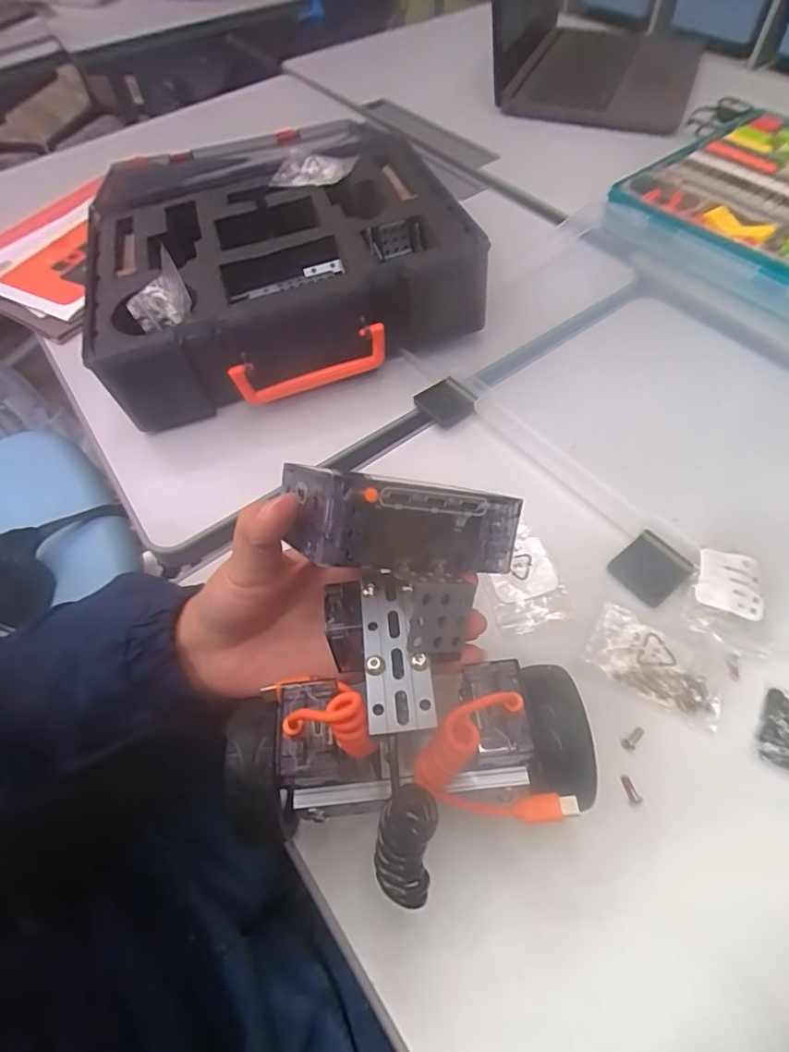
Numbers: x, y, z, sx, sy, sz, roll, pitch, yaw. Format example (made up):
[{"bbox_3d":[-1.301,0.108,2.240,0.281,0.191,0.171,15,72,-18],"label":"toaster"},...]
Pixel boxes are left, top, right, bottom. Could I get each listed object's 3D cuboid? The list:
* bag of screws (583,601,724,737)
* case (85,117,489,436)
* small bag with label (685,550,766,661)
[{"bbox_3d":[0.148,0.077,0.294,0.074,0.015,0.037,27,63,19],"label":"bag of screws"},{"bbox_3d":[-0.101,-0.228,0.461,0.296,0.077,0.251,-16,58,-7],"label":"case"},{"bbox_3d":[0.194,0.044,0.308,0.042,0.017,0.057,9,59,9],"label":"small bag with label"}]

